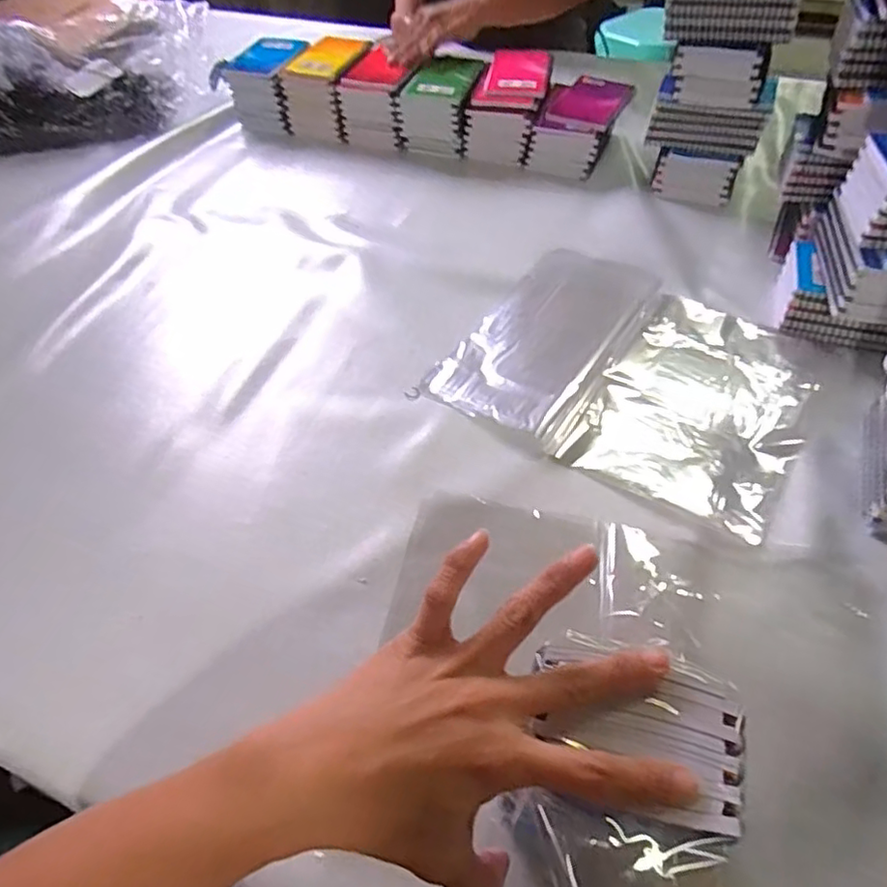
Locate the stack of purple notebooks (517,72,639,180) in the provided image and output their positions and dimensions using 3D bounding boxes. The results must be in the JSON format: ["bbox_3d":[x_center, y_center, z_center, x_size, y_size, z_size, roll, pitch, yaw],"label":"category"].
[{"bbox_3d":[0.187,-0.429,0.823,0.095,0.079,0.135,27,57,21],"label":"stack of purple notebooks"}]

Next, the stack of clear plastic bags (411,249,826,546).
[{"bbox_3d":[0.239,-0.043,0.557,0.175,0.010,0.252,27,57,21],"label":"stack of clear plastic bags"}]

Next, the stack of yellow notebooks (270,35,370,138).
[{"bbox_3d":[-0.171,-0.533,0.909,0.103,0.109,0.139,18,54,15],"label":"stack of yellow notebooks"}]

